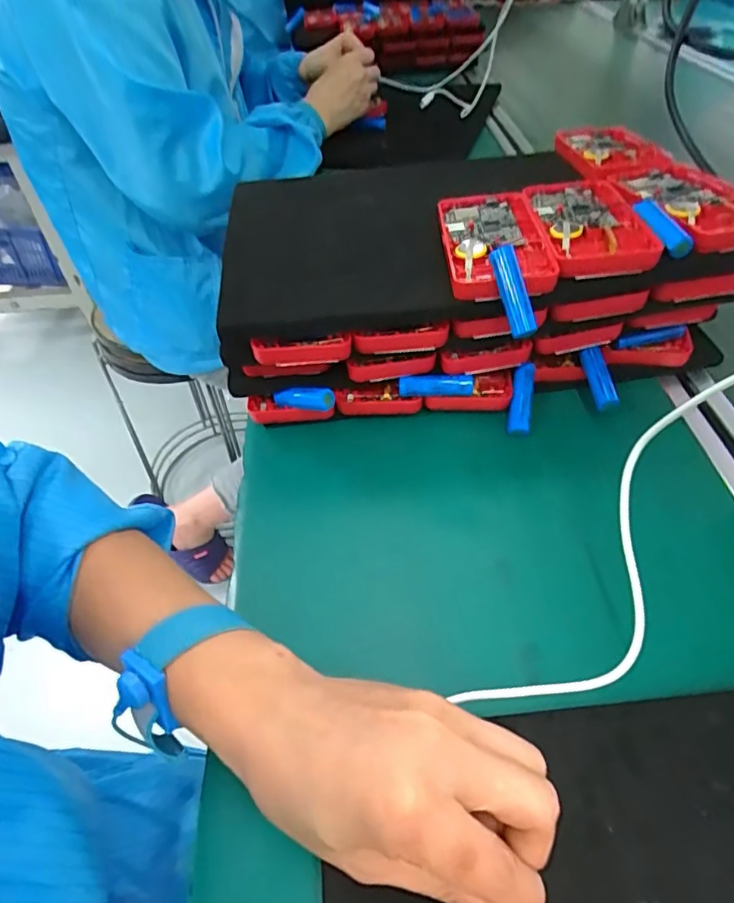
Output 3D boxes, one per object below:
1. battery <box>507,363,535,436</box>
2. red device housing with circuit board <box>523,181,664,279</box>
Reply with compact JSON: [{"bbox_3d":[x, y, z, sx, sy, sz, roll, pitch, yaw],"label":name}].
[{"bbox_3d":[0.107,-0.037,0.380,0.015,0.011,0.050,9,78,13],"label":"battery"},{"bbox_3d":[0.146,-0.155,0.363,0.061,0.011,0.125,-1,47,3],"label":"red device housing with circuit board"}]

